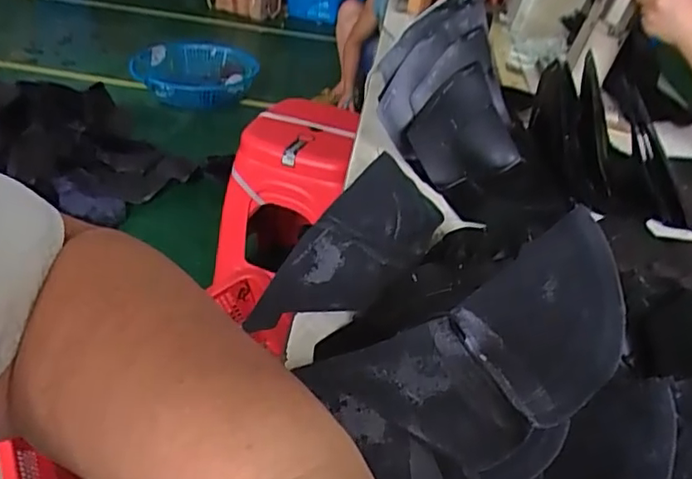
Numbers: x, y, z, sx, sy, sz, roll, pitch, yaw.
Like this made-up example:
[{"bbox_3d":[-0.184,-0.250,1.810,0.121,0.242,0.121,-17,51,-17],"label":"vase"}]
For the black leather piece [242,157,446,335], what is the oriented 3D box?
[{"bbox_3d":[0.023,0.005,0.595,0.112,0.055,0.225,23,39,20],"label":"black leather piece"}]

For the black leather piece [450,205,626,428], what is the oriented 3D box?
[{"bbox_3d":[0.154,0.054,0.433,0.017,0.128,0.110,36,11,-45],"label":"black leather piece"}]

